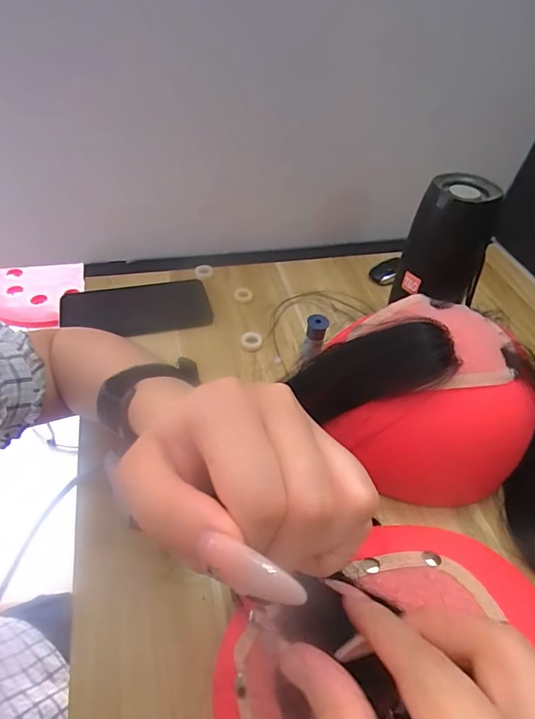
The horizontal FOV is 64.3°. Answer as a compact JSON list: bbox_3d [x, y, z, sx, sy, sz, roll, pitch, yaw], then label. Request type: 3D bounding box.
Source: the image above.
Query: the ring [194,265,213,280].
[{"bbox_3d":[-0.081,-0.112,0.545,0.023,0.009,0.018,-13,50,-17],"label":"ring"}]

